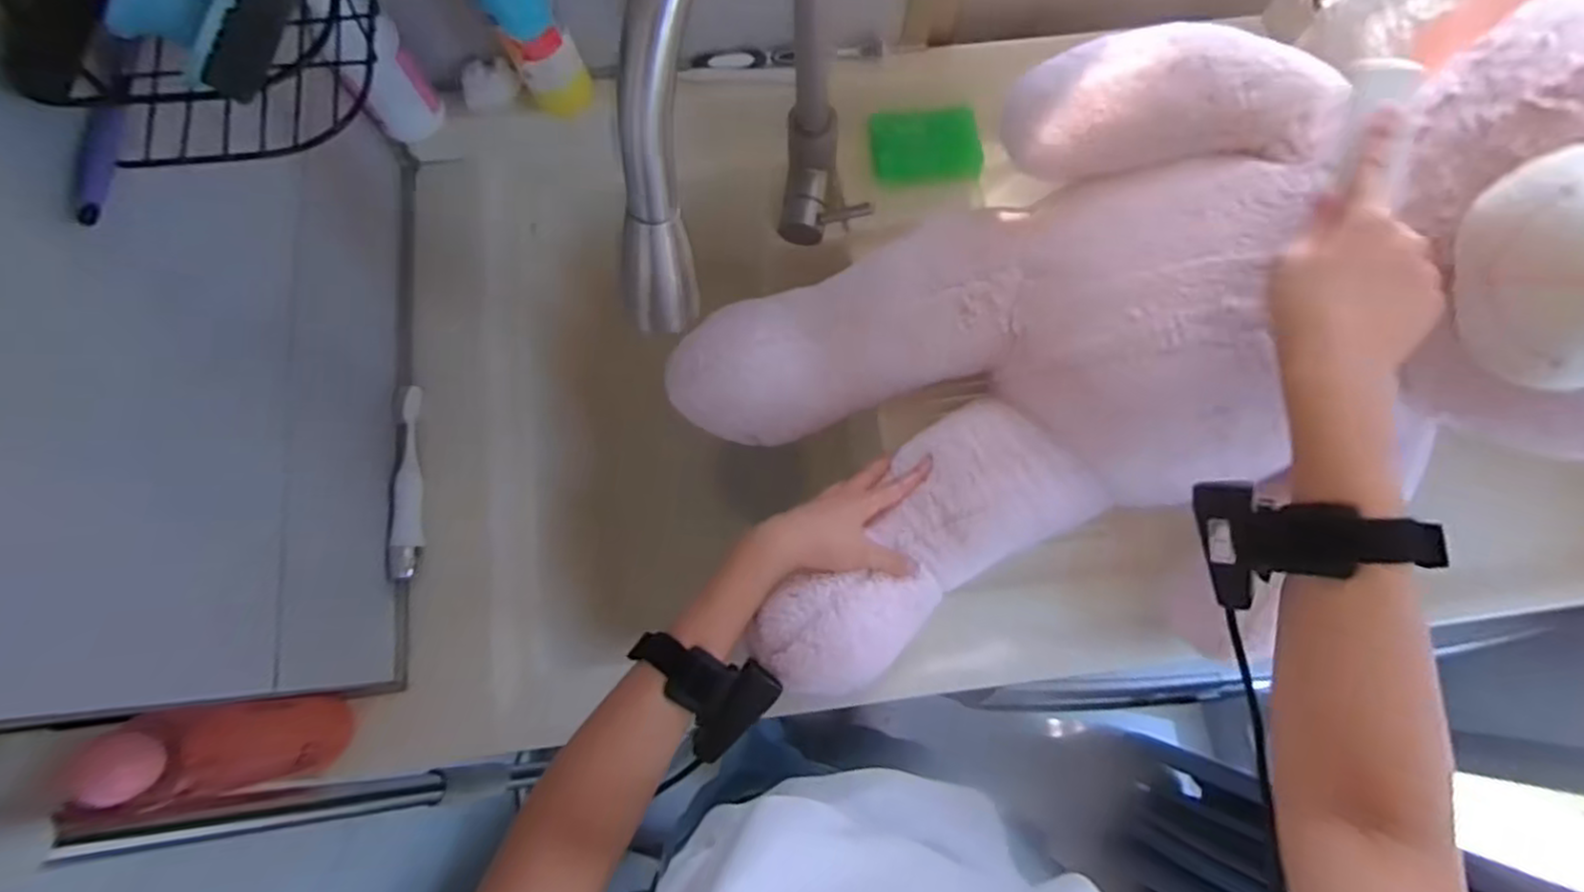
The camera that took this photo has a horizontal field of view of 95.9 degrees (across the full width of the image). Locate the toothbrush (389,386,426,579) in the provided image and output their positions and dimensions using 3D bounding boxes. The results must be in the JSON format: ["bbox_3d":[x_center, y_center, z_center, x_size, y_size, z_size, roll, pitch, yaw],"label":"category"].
[{"bbox_3d":[-0.336,0.029,0.629,0.023,0.021,0.171,-4,75,-3],"label":"toothbrush"}]

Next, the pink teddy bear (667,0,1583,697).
[{"bbox_3d":[0.264,-0.087,0.505,0.696,0.200,0.390,-16,74,27],"label":"pink teddy bear"}]

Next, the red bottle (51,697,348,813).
[{"bbox_3d":[-0.370,0.200,0.473,0.052,0.184,0.055,-12,76,-5],"label":"red bottle"}]

